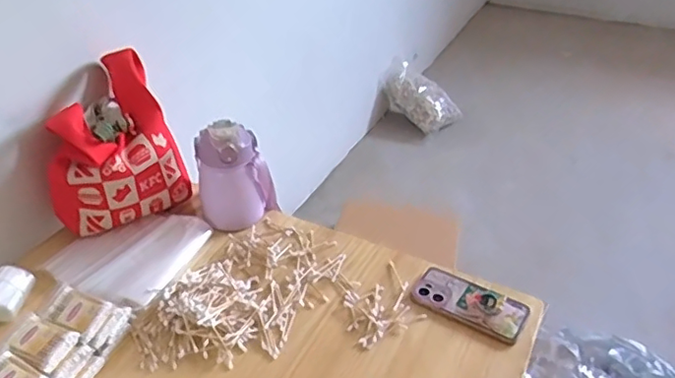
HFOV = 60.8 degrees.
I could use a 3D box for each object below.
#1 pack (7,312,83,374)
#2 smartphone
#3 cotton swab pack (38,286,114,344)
[{"bbox_3d":[-0.362,0.187,0.705,0.070,0.018,0.056,15,38,21],"label":"pack"},{"bbox_3d":[0.189,0.164,0.831,0.159,0.016,0.081,24,42,27],"label":"smartphone"},{"bbox_3d":[-0.341,0.159,0.745,0.079,0.025,0.057,11,36,17],"label":"cotton swab pack"}]

